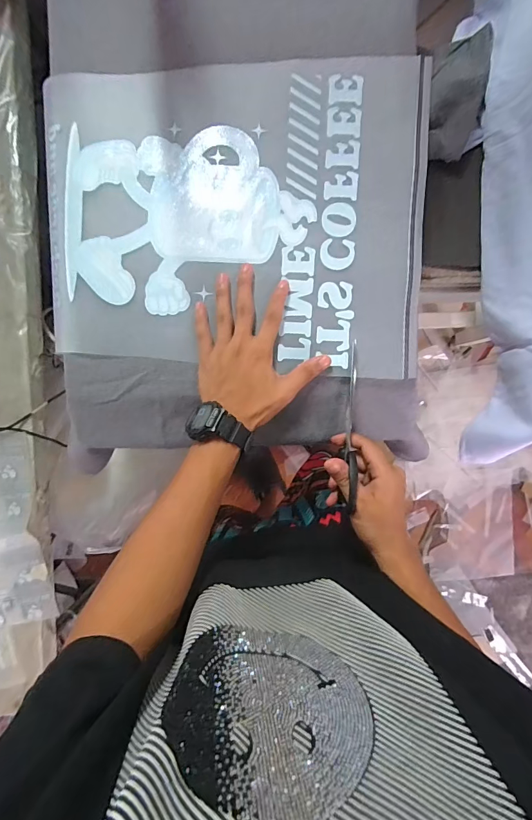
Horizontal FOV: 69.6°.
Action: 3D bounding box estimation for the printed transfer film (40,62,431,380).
[{"bbox_3d":[-0.037,-0.210,0.427,0.410,0.011,0.331,0,93,2],"label":"printed transfer film"}]

